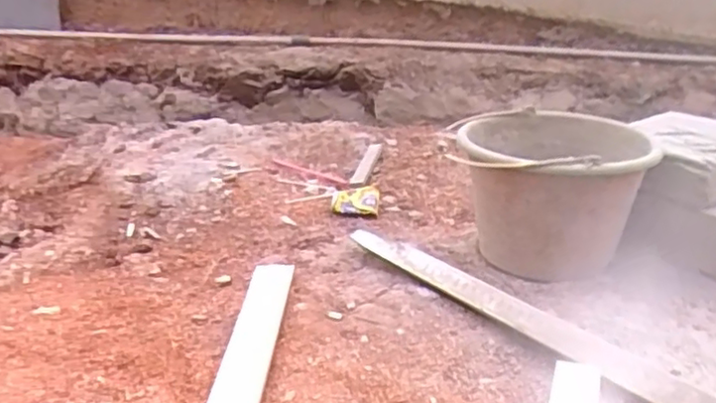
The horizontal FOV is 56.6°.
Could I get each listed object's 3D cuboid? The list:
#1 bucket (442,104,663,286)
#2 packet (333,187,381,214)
[{"bbox_3d":[0.294,-0.008,1.000,0.252,0.202,0.258,-5,23,2],"label":"bucket"},{"bbox_3d":[-0.003,-0.003,1.302,0.088,0.020,0.097,-3,23,9],"label":"packet"}]

